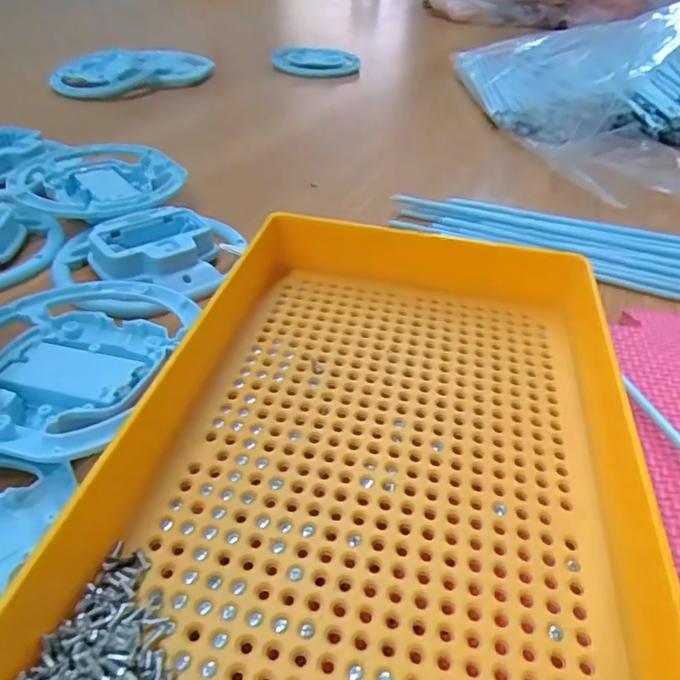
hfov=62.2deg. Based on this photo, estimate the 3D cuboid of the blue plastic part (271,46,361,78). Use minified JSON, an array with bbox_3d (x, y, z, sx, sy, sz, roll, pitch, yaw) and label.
[{"bbox_3d":[-0.028,-0.324,0.656,0.101,0.018,0.070,3,39,-2],"label":"blue plastic part"}]

